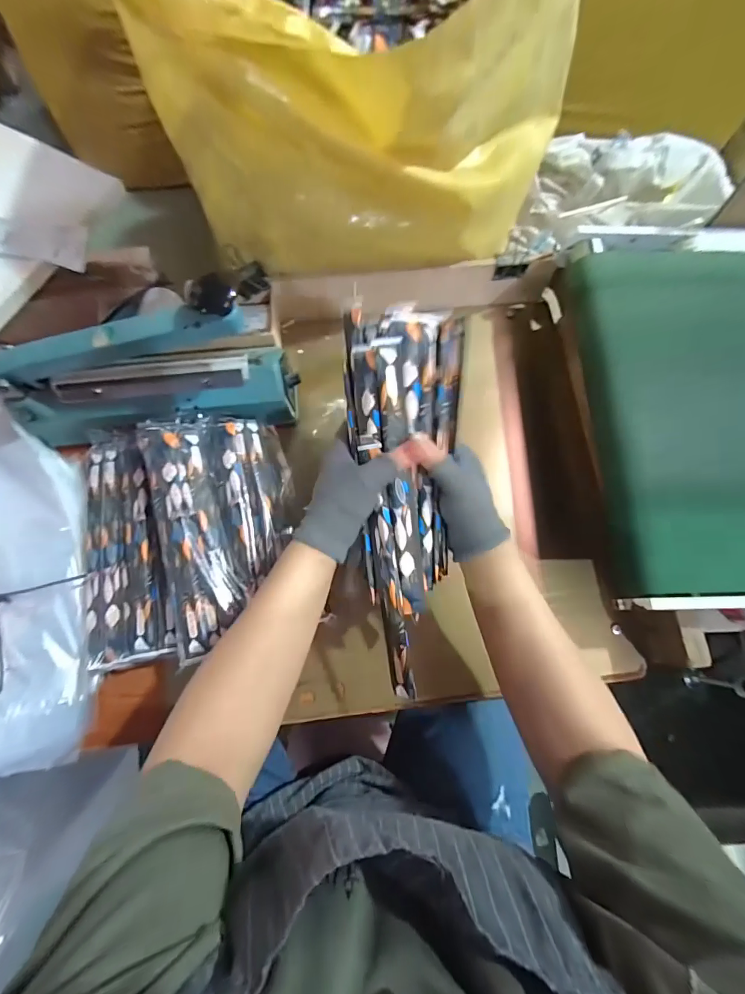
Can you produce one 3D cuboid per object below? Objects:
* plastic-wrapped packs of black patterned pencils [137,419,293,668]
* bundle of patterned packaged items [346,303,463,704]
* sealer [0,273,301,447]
[{"bbox_3d":[-0.156,0.023,0.441,0.135,0.035,0.249,-13,76,-5],"label":"plastic-wrapped packs of black patterned pencils"},{"bbox_3d":[0.031,0.005,0.368,0.099,0.029,0.326,-1,95,-2],"label":"bundle of patterned packaged items"},{"bbox_3d":[-0.245,-0.144,0.425,0.301,0.142,0.099,-5,75,-3],"label":"sealer"}]

